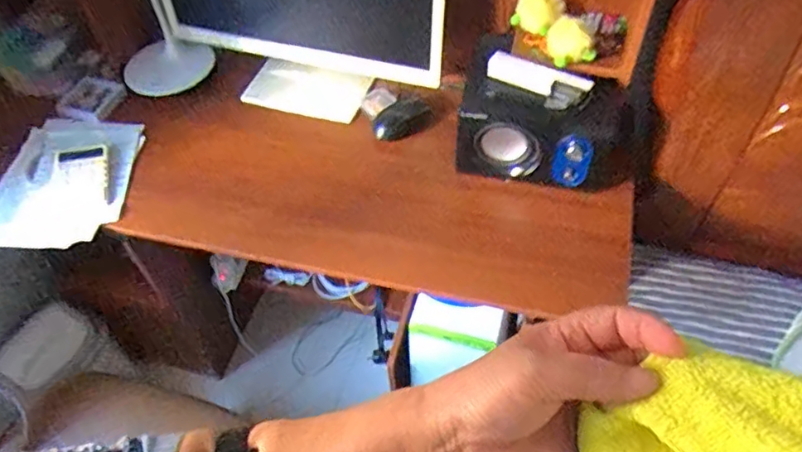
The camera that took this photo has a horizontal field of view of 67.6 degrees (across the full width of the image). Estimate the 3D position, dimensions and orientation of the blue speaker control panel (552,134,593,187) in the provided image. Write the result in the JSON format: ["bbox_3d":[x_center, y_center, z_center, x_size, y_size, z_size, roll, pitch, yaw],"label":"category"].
[{"bbox_3d":[0.251,-0.093,0.878,0.053,0.095,0.018,9,54,10],"label":"blue speaker control panel"}]

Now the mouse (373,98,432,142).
[{"bbox_3d":[0.000,-0.191,1.064,0.107,0.032,0.056,-26,56,-16],"label":"mouse"}]

